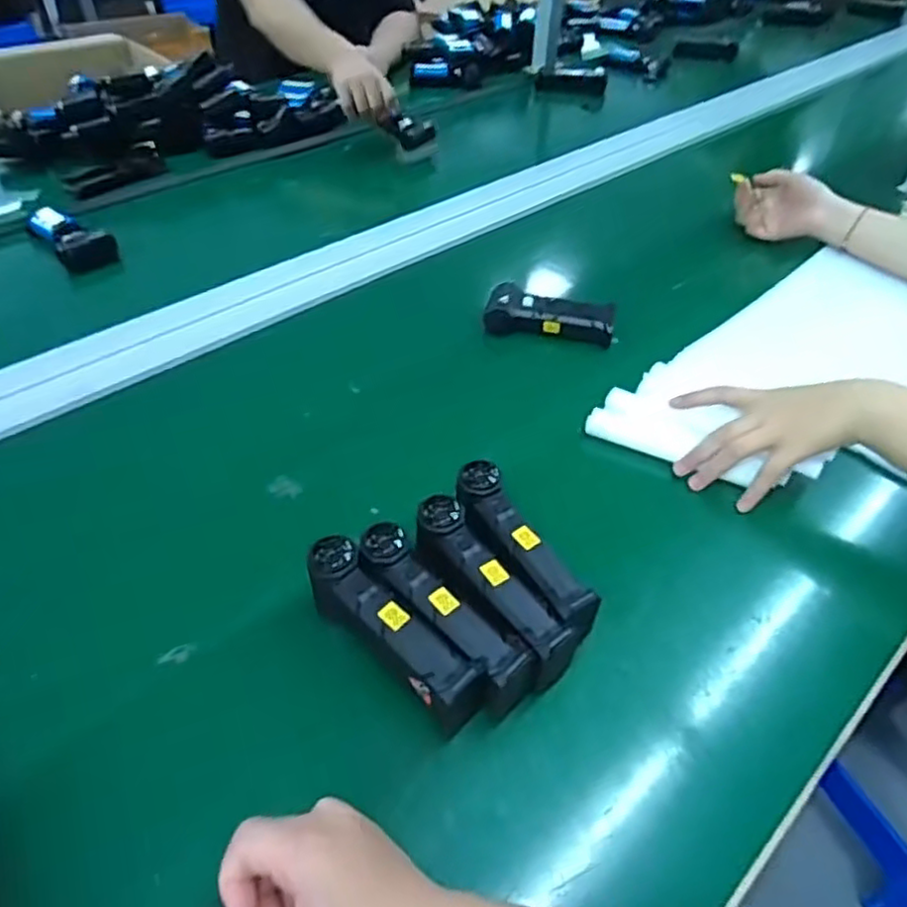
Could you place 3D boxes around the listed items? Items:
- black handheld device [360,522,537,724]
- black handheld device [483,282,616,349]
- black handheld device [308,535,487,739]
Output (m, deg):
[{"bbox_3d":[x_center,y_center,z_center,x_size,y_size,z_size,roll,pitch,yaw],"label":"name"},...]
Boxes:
[{"bbox_3d":[-0.009,0.118,0.482,0.156,0.059,0.043,35,54,28],"label":"black handheld device"},{"bbox_3d":[0.117,-0.169,0.799,0.152,0.039,0.052,8,46,6],"label":"black handheld device"},{"bbox_3d":[-0.044,0.126,0.470,0.150,0.059,0.036,34,54,27],"label":"black handheld device"}]

